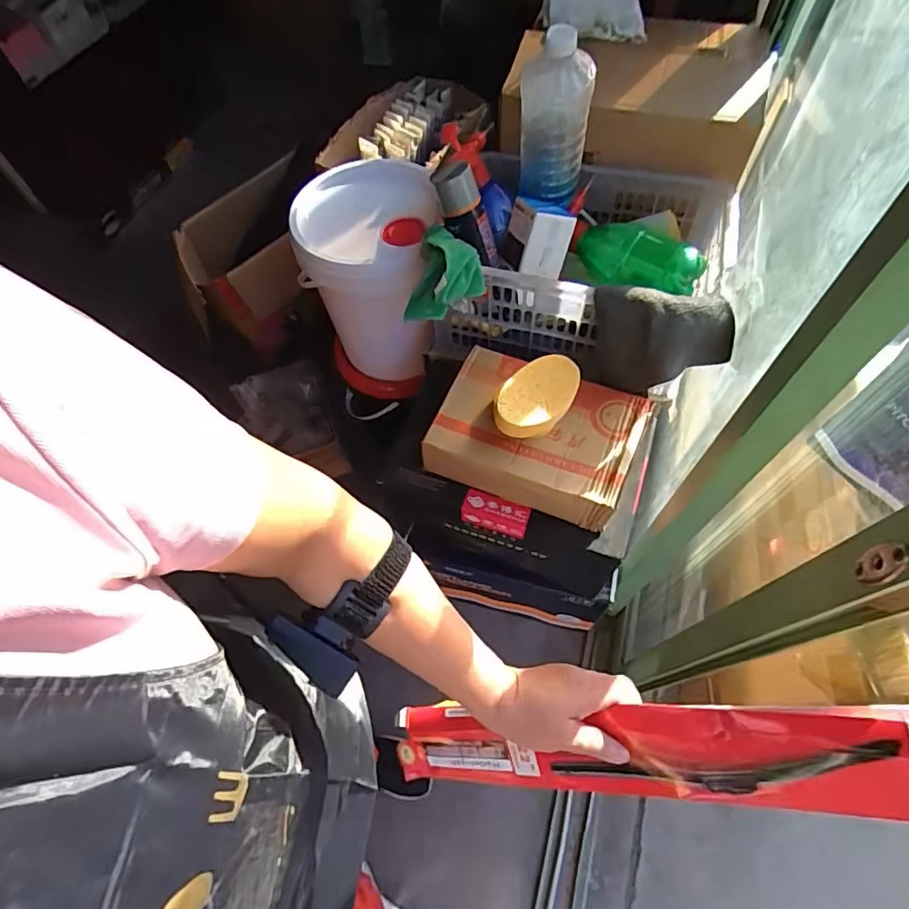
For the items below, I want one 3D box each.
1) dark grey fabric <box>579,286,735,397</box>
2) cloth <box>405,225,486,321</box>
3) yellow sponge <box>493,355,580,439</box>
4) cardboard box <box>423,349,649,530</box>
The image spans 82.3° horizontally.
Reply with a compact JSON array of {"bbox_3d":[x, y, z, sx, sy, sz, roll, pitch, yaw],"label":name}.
[{"bbox_3d":[0.286,-0.159,0.751,0.176,0.134,0.082,9,62,8],"label":"dark grey fabric"},{"bbox_3d":[-0.007,-0.267,0.771,0.101,0.070,0.129,12,62,10],"label":"cloth"},{"bbox_3d":[0.121,-0.080,0.764,0.090,0.056,0.137,33,67,20],"label":"yellow sponge"},{"bbox_3d":[0.123,-0.032,0.803,0.287,0.078,0.193,21,64,14],"label":"cardboard box"}]

